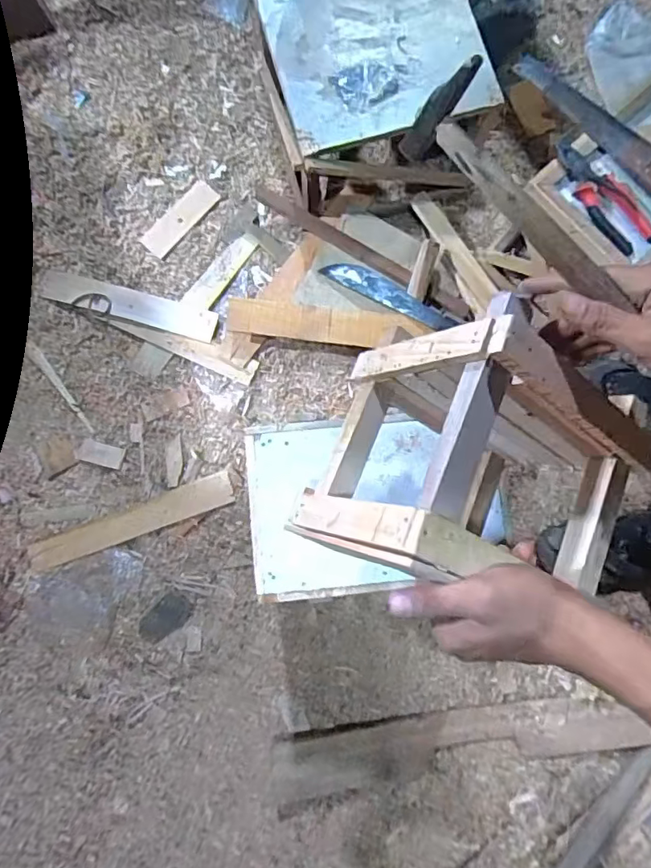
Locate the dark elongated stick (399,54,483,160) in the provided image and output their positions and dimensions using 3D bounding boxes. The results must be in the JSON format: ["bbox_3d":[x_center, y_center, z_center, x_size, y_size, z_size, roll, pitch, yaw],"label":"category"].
[{"bbox_3d":[0.073,-0.208,0.343,0.015,0.077,0.013,-15,80,-29],"label":"dark elongated stick"}]

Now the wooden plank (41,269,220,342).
[{"bbox_3d":[-0.352,-0.233,0.949,0.326,0.018,0.058,16,80,1],"label":"wooden plank"}]

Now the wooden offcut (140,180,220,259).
[{"bbox_3d":[-0.266,-0.397,0.981,0.054,0.010,0.160,42,82,6],"label":"wooden offcut"}]

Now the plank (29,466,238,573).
[{"bbox_3d":[-0.306,0.139,0.867,0.345,0.007,0.054,-21,81,-5],"label":"plank"}]

